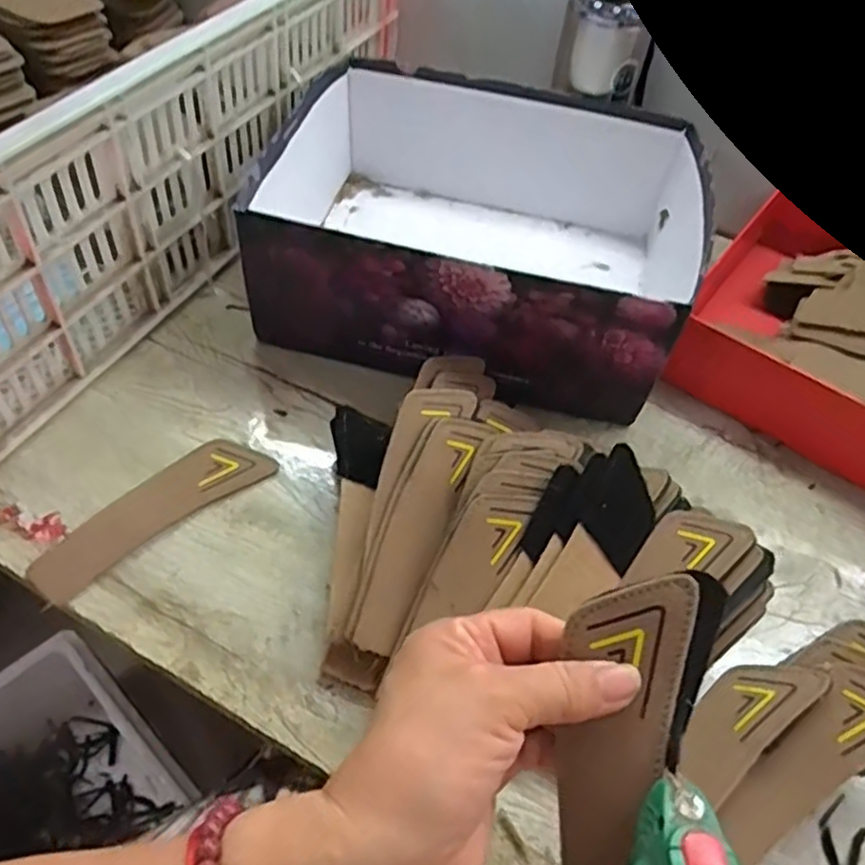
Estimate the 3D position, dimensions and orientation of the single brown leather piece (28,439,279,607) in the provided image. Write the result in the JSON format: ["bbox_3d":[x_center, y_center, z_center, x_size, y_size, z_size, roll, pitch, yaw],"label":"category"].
[{"bbox_3d":[-0.176,0.049,0.454,0.152,0.005,0.044,-35,65,-28],"label":"single brown leather piece"}]

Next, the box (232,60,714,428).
[{"bbox_3d":[0.042,-0.173,0.587,0.311,0.116,0.282,13,51,6],"label":"box"}]

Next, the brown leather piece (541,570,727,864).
[{"bbox_3d":[0.064,0.125,0.263,0.045,0.015,0.156,15,89,8],"label":"brown leather piece"}]

